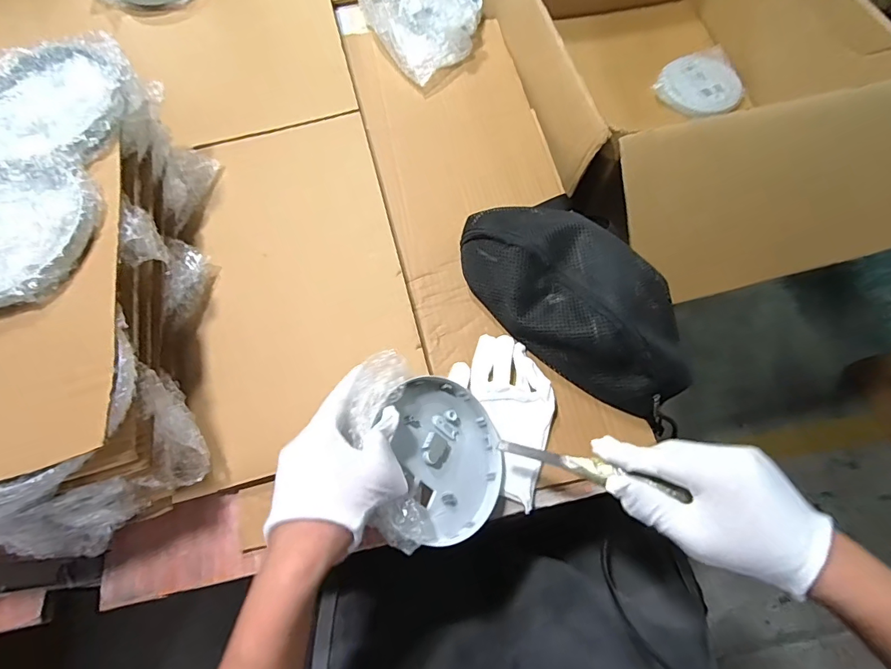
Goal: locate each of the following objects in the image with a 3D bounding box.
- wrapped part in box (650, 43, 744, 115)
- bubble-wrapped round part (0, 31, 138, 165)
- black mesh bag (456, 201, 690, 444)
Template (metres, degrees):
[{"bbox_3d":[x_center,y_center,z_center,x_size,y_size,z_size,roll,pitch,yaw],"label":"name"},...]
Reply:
[{"bbox_3d":[0.445,-0.435,0.775,0.141,0.018,0.124,-16,68,-8],"label":"wrapped part in box"},{"bbox_3d":[-0.369,-0.220,0.408,0.152,0.025,0.141,0,67,-1],"label":"bubble-wrapped round part"},{"bbox_3d":[0.141,-0.047,0.463,0.284,0.064,0.147,42,73,15],"label":"black mesh bag"}]

